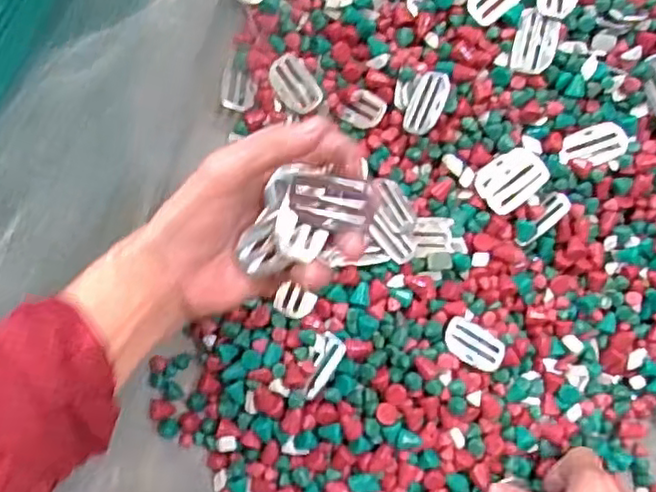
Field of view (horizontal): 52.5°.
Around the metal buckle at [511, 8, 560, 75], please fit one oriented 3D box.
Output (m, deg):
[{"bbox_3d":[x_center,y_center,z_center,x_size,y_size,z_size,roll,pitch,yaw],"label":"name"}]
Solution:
[{"bbox_3d":[0.145,-0.143,0.467,0.028,0.004,0.044,14,88,19],"label":"metal buckle"}]

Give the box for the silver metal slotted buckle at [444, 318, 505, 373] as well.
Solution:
[{"bbox_3d":[0.105,0.070,0.473,0.045,0.009,0.030,28,80,0],"label":"silver metal slotted buckle"}]

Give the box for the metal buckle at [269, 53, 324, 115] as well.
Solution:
[{"bbox_3d":[-0.024,-0.121,0.498,0.029,0.010,0.048,-40,87,-9],"label":"metal buckle"}]

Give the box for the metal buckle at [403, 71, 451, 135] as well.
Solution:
[{"bbox_3d":[0.072,-0.104,0.484,0.030,0.004,0.046,21,98,38],"label":"metal buckle"}]

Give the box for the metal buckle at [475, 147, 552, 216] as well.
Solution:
[{"bbox_3d":[0.134,-0.050,0.485,0.051,0.008,0.039,-40,80,-1],"label":"metal buckle"}]

